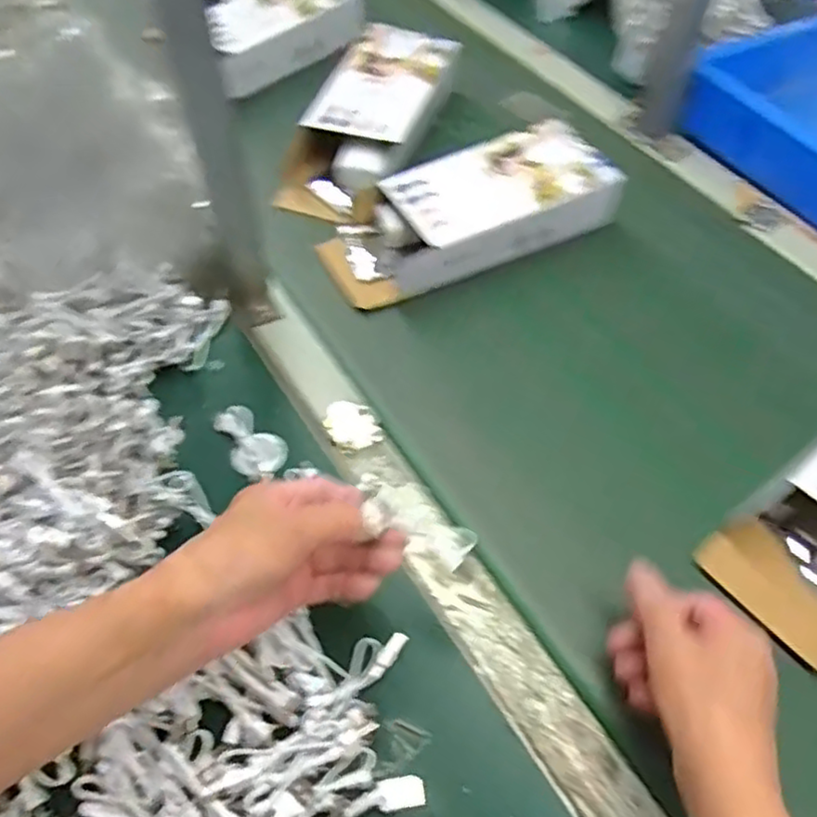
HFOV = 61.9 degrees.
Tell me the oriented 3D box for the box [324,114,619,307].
[{"bbox_3d":[0.052,-0.174,0.608,0.260,0.056,0.100,-24,57,-11],"label":"box"}]

